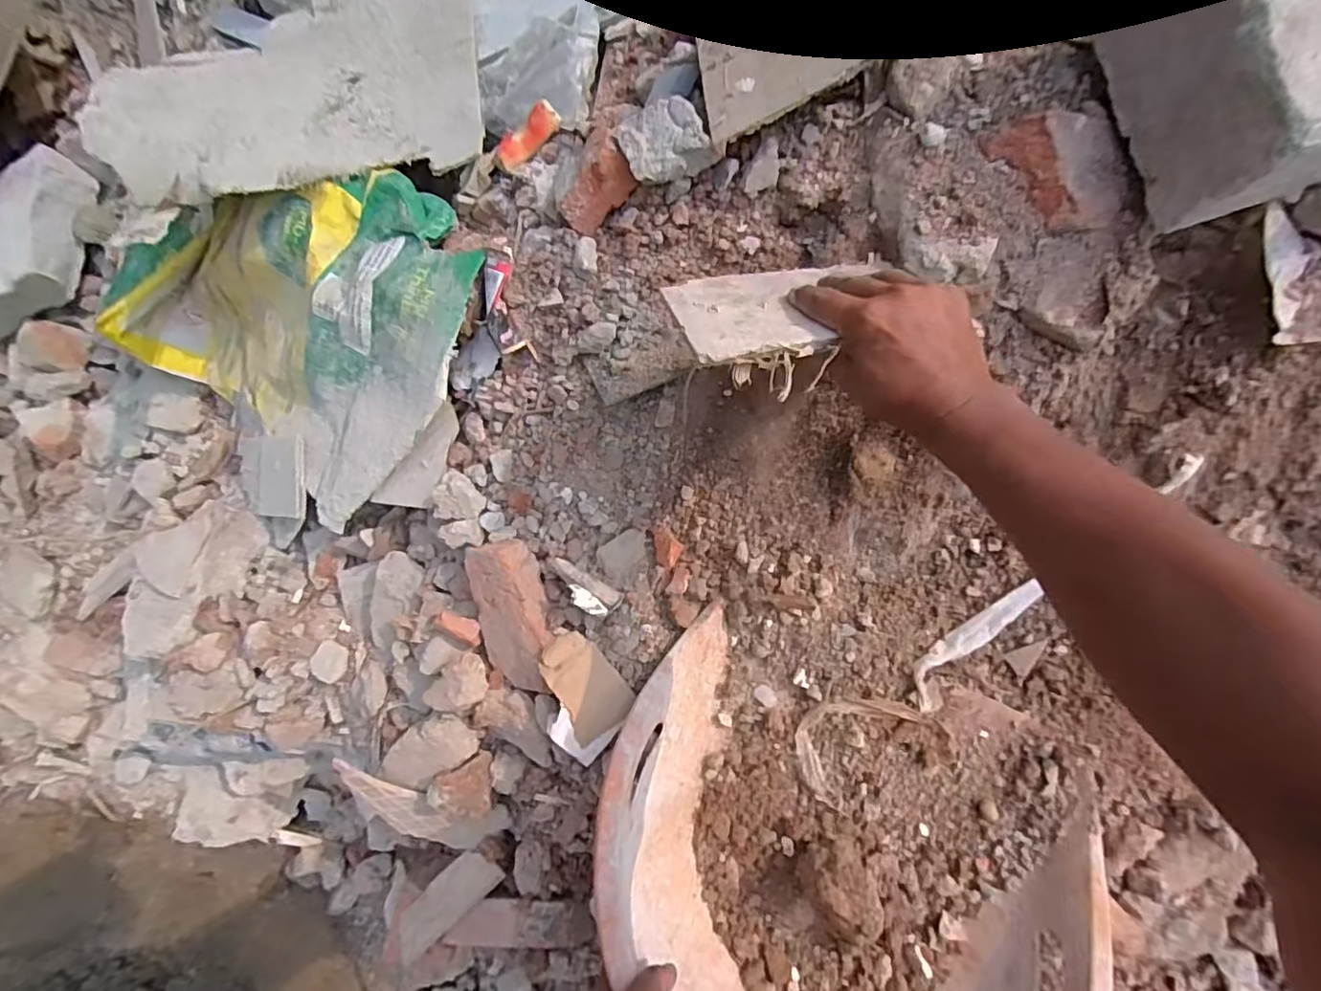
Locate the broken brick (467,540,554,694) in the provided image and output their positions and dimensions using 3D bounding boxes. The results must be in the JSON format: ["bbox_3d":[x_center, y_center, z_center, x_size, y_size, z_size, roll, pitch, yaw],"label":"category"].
[{"bbox_3d":[-0.151,0.126,0.590,0.074,0.043,0.157,-8,100,-3],"label":"broken brick"}]

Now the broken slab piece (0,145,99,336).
[{"bbox_3d":[-1.016,-0.340,0.894,0.166,0.104,0.406,32,87,15],"label":"broken slab piece"}]

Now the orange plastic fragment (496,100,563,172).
[{"bbox_3d":[-0.138,-0.372,0.605,0.073,0.018,0.032,-38,67,12],"label":"orange plastic fragment"}]

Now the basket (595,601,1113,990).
[{"bbox_3d":[0.138,0.359,0.522,0.437,0.146,0.331,30,68,14],"label":"basket"}]

